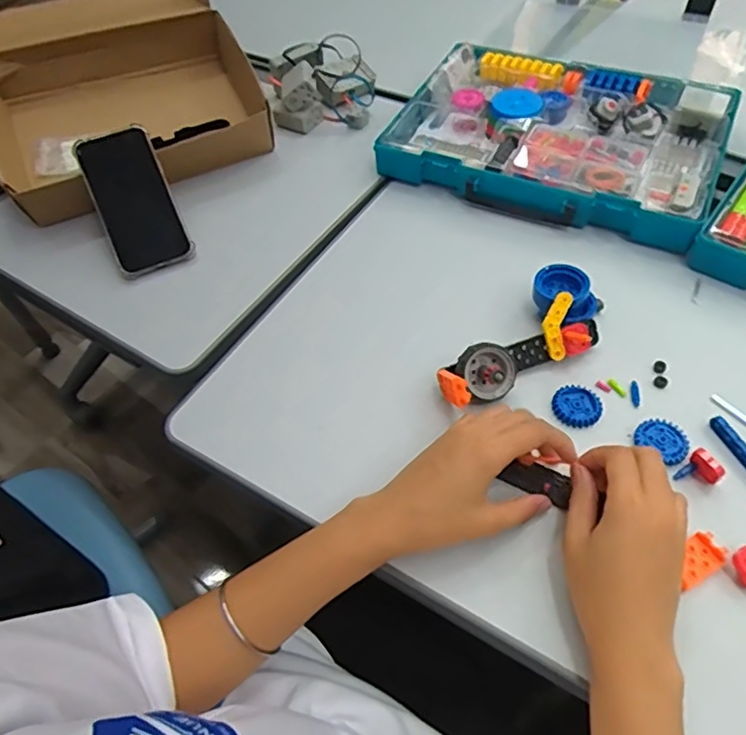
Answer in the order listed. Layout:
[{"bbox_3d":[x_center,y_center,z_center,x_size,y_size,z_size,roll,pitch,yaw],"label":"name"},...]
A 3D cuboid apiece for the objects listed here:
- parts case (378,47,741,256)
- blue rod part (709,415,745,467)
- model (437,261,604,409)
[{"bbox_3d":[0.214,-0.272,0.697,0.361,0.070,0.252,18,55,19],"label":"parts case"},{"bbox_3d":[0.289,0.064,0.457,0.011,0.010,0.061,-19,55,-9],"label":"blue rod part"},{"bbox_3d":[0.136,-0.020,0.514,0.189,0.045,0.074,-40,60,-22],"label":"model"}]

